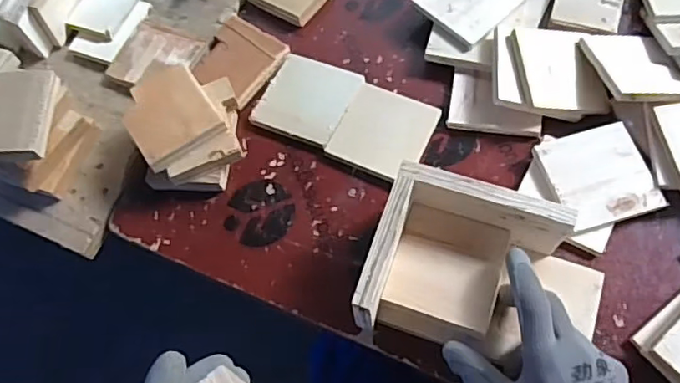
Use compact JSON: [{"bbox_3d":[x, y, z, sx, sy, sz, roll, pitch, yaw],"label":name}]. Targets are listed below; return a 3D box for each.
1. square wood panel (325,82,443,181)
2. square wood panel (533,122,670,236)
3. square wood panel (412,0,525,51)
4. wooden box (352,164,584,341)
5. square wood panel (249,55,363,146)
[{"bbox_3d":[0.045,-0.061,0.588,0.091,0.008,0.091,24,71,13],"label":"square wood panel"},{"bbox_3d":[0.242,-0.015,0.535,0.092,0.013,0.092,-16,67,-3],"label":"square wood panel"},{"bbox_3d":[0.136,-0.204,0.611,0.090,0.009,0.089,-40,71,-9],"label":"square wood panel"},{"bbox_3d":[0.096,0.064,0.469,0.138,0.087,0.127,19,70,9],"label":"wooden box"},{"bbox_3d":[-0.035,-0.097,0.609,0.091,0.009,0.092,23,70,13],"label":"square wood panel"}]

